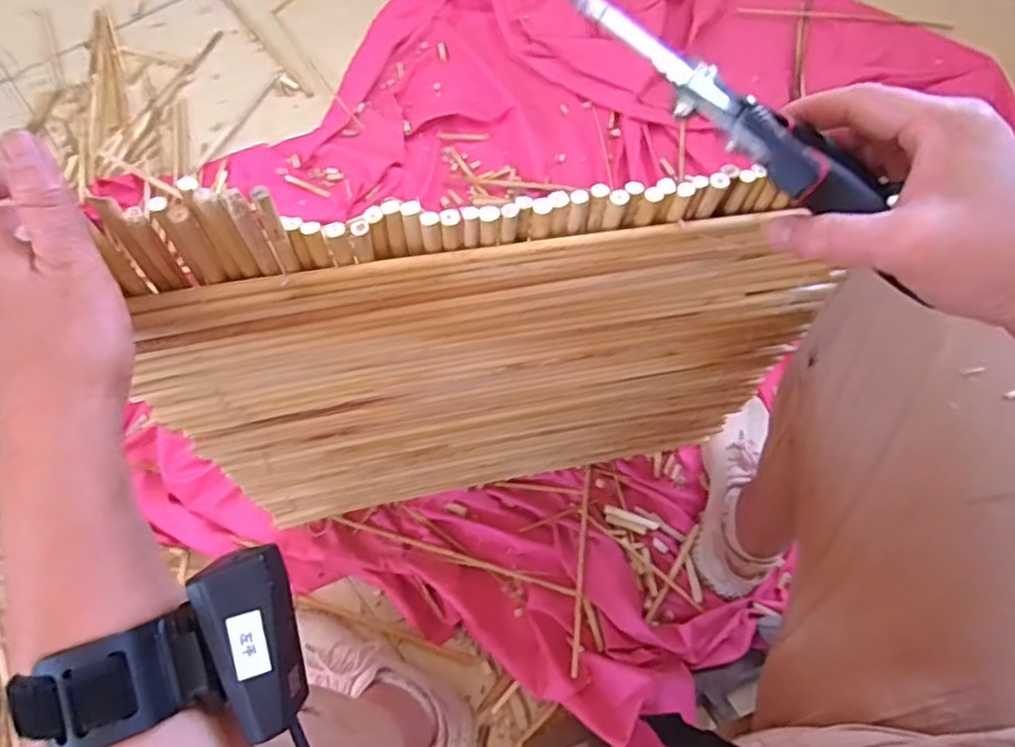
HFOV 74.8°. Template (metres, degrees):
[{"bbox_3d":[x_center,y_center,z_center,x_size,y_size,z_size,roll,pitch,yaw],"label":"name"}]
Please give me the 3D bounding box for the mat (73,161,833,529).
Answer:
[{"bbox_3d":[0.008,0.004,0.511,0.461,0.427,0.020,-8,64,-12],"label":"mat"}]

